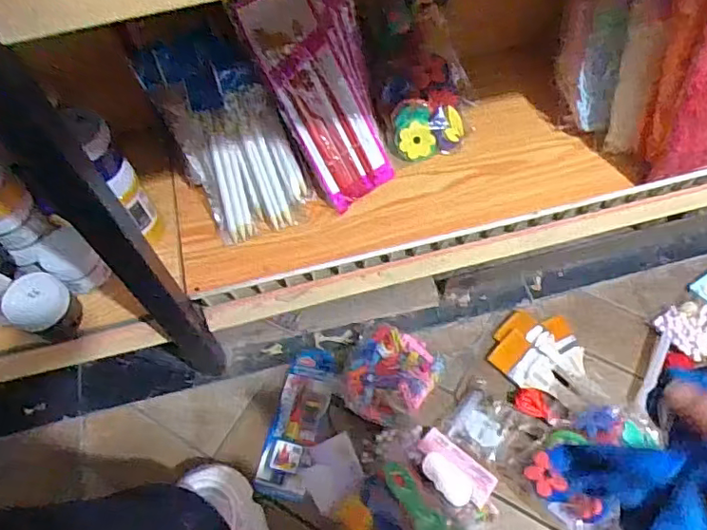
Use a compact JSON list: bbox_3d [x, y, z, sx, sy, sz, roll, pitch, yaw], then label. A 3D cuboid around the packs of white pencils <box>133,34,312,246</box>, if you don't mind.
[{"bbox_3d":[-0.139,-0.143,0.631,0.116,0.224,0.028,-27,18,-8],"label":"packs of white pencils"}]

